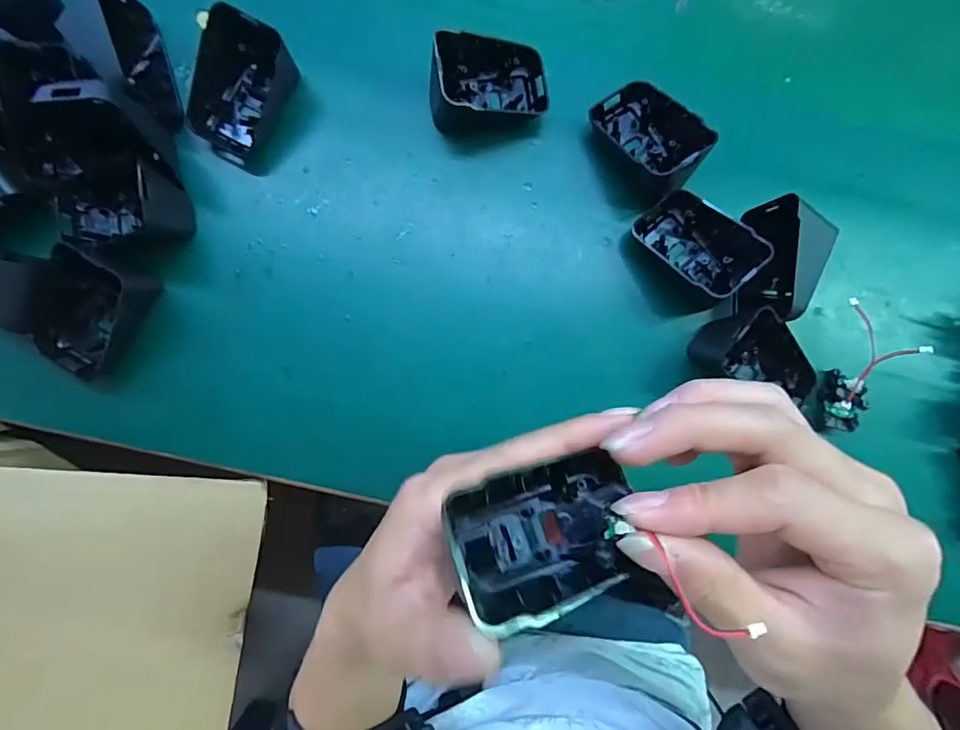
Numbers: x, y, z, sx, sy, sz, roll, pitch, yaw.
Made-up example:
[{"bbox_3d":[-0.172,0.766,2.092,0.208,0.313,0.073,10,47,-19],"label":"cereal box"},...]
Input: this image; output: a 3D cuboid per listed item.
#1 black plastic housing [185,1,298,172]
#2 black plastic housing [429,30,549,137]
[{"bbox_3d":[-0.135,-0.153,0.292,0.048,0.042,0.066,28,83,0],"label":"black plastic housing"},{"bbox_3d":[0.005,-0.165,0.301,0.070,0.040,0.045,-9,85,-4],"label":"black plastic housing"}]

